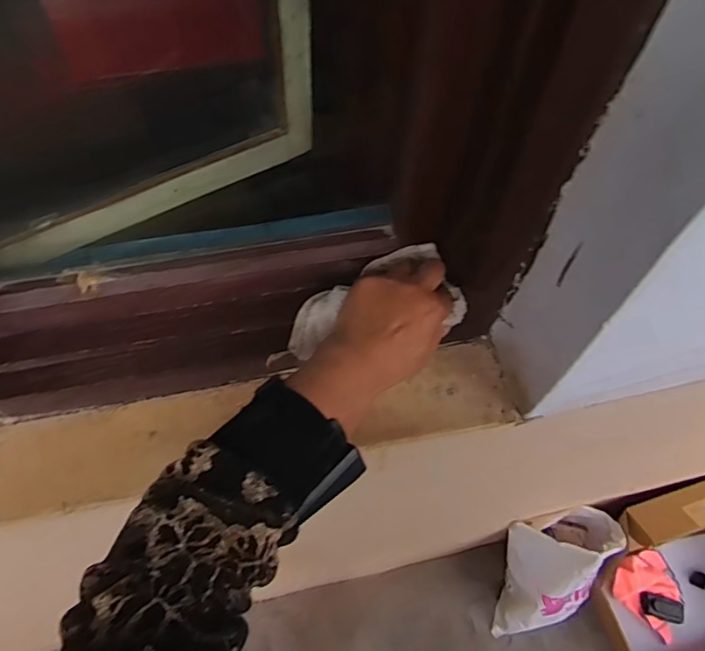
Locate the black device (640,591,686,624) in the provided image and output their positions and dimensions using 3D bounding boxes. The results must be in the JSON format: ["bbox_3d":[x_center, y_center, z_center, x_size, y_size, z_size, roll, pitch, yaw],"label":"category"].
[{"bbox_3d":[0.744,0.676,1.251,0.109,0.013,0.054,16,86,4],"label":"black device"}]

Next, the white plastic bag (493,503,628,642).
[{"bbox_3d":[0.449,0.547,1.161,0.248,0.309,0.197,-9,58,-9],"label":"white plastic bag"}]

